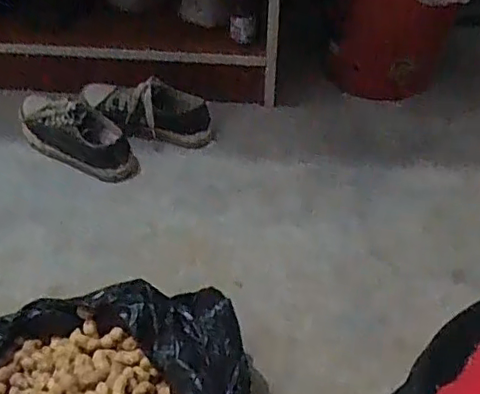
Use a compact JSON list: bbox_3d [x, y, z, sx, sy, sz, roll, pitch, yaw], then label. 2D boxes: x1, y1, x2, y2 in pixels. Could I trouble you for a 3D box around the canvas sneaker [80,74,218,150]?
[{"bbox_3d":[-0.152,-0.136,0.909,0.223,0.075,0.084,11,49,10],"label":"canvas sneaker"}]

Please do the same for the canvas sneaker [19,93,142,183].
[{"bbox_3d":[-0.250,-0.096,0.884,0.221,0.069,0.081,21,51,18],"label":"canvas sneaker"}]

